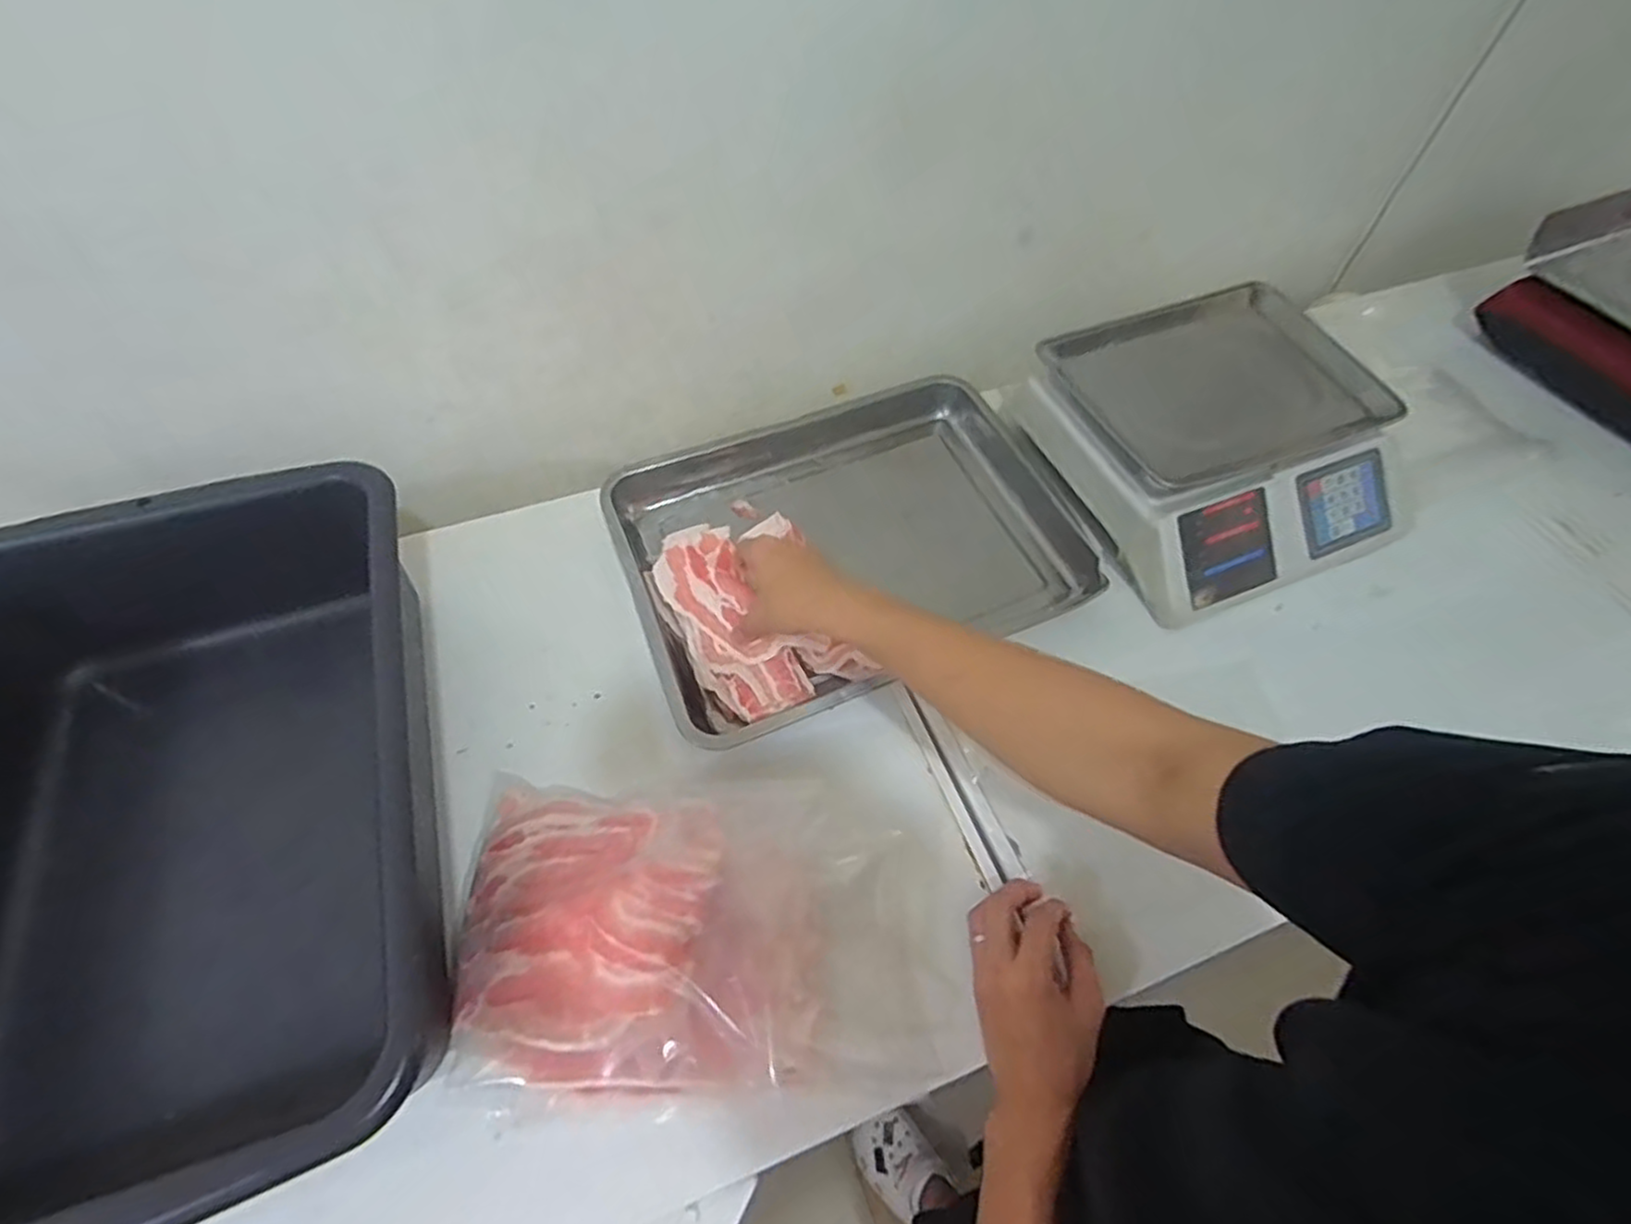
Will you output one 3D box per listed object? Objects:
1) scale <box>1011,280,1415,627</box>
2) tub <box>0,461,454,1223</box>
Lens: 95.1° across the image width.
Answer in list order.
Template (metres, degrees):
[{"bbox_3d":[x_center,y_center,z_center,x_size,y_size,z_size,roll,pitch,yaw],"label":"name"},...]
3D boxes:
[{"bbox_3d":[0.438,-0.188,0.808,0.319,0.104,0.333,-17,58,-13],"label":"scale"},{"bbox_3d":[-0.454,0.155,0.545,0.332,0.175,0.505,-14,57,-10],"label":"tub"}]

